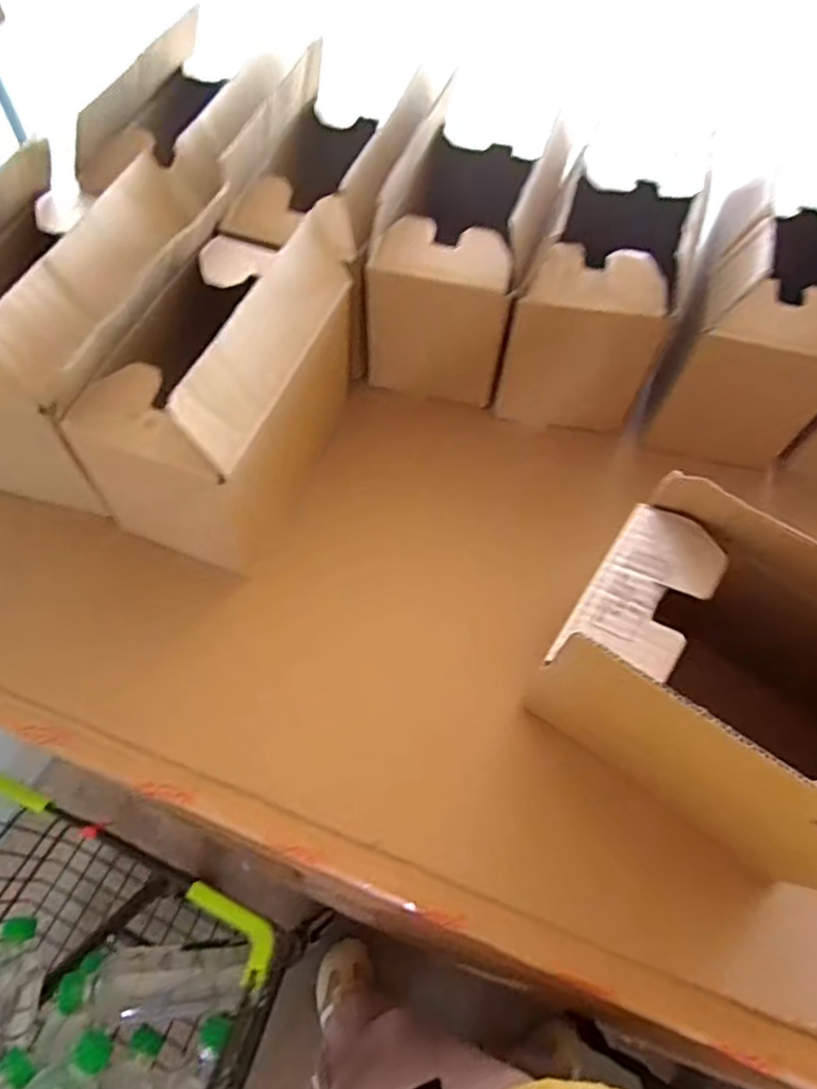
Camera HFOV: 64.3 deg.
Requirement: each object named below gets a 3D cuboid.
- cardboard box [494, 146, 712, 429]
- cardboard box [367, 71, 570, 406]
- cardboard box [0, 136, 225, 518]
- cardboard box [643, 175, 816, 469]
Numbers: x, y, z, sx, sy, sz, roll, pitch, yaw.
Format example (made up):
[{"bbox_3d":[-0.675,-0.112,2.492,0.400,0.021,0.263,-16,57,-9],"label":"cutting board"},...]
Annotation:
[{"bbox_3d":[0.188,-0.246,0.627,0.140,0.216,0.178,20,62,7],"label":"cardboard box"},{"bbox_3d":[0.059,-0.281,0.640,0.140,0.211,0.189,19,62,7],"label":"cardboard box"},{"bbox_3d":[-0.267,-0.196,0.561,0.168,0.187,0.280,23,62,9],"label":"cardboard box"},{"bbox_3d":[0.336,-0.213,0.618,0.138,0.208,0.172,17,62,6],"label":"cardboard box"}]

